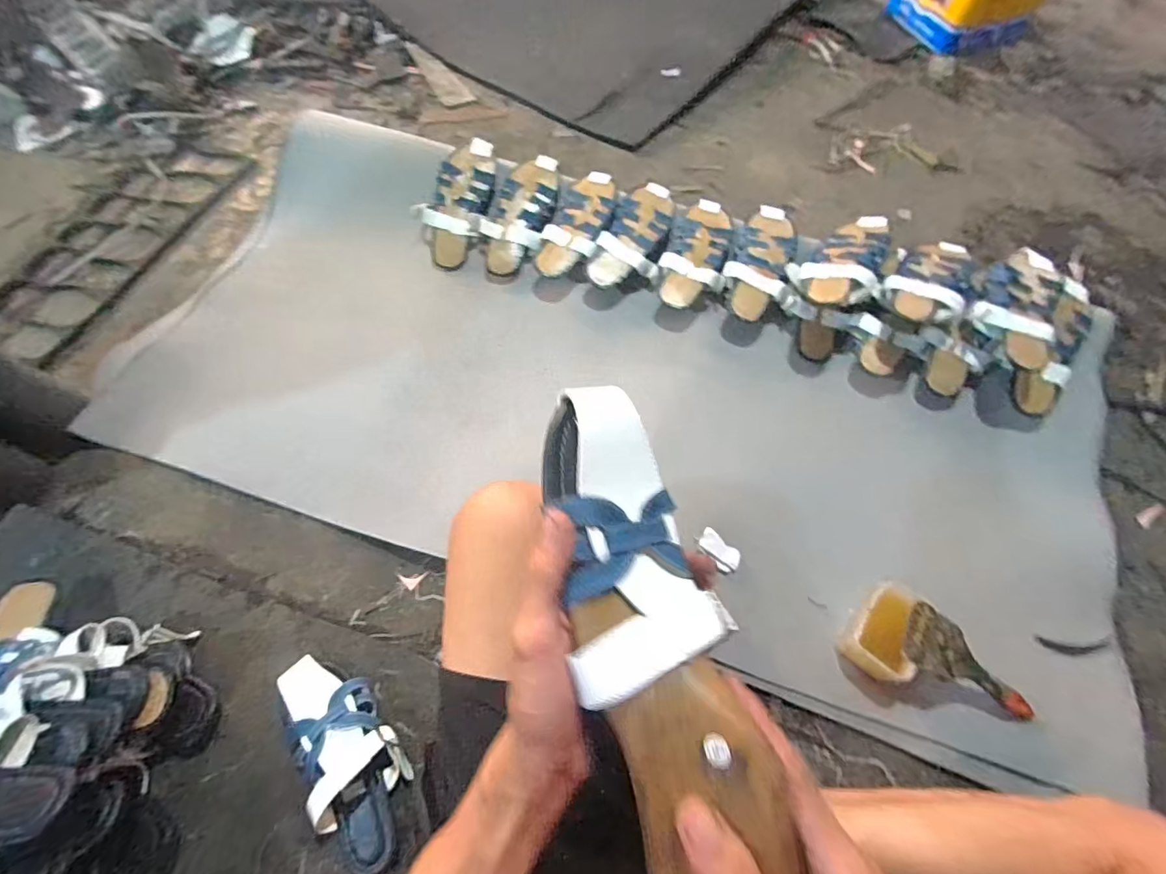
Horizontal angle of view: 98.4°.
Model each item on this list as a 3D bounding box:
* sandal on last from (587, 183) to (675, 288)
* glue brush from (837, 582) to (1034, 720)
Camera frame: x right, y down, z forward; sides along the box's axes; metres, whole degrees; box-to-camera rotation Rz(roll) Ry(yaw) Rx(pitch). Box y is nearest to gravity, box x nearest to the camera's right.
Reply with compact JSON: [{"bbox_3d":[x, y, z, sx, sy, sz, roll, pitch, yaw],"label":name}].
[{"bbox_3d":[0.092,-0.337,0.878,0.112,0.071,0.219,18,66,9],"label":"sandal on last"},{"bbox_3d":[0.424,0.253,0.551,0.166,0.015,0.065,36,68,-5],"label":"glue brush"}]

